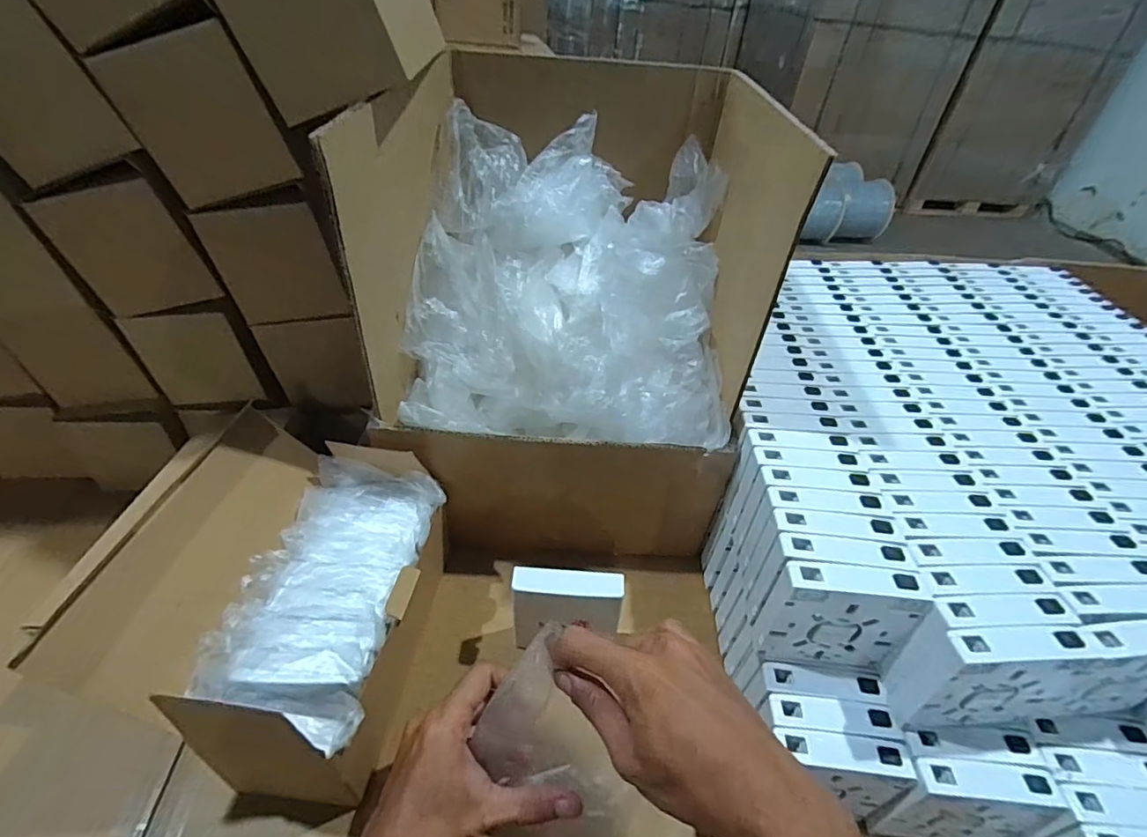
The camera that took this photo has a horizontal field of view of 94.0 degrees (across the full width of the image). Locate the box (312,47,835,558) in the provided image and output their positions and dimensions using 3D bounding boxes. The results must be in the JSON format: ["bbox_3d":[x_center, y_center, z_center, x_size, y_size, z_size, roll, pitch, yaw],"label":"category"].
[{"bbox_3d":[0.007,-0.113,0.519,0.300,0.340,0.323,7,41,2],"label":"box"}]

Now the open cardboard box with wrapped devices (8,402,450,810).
[{"bbox_3d":[-0.200,0.132,0.394,0.156,0.160,0.214,6,41,0],"label":"open cardboard box with wrapped devices"}]

